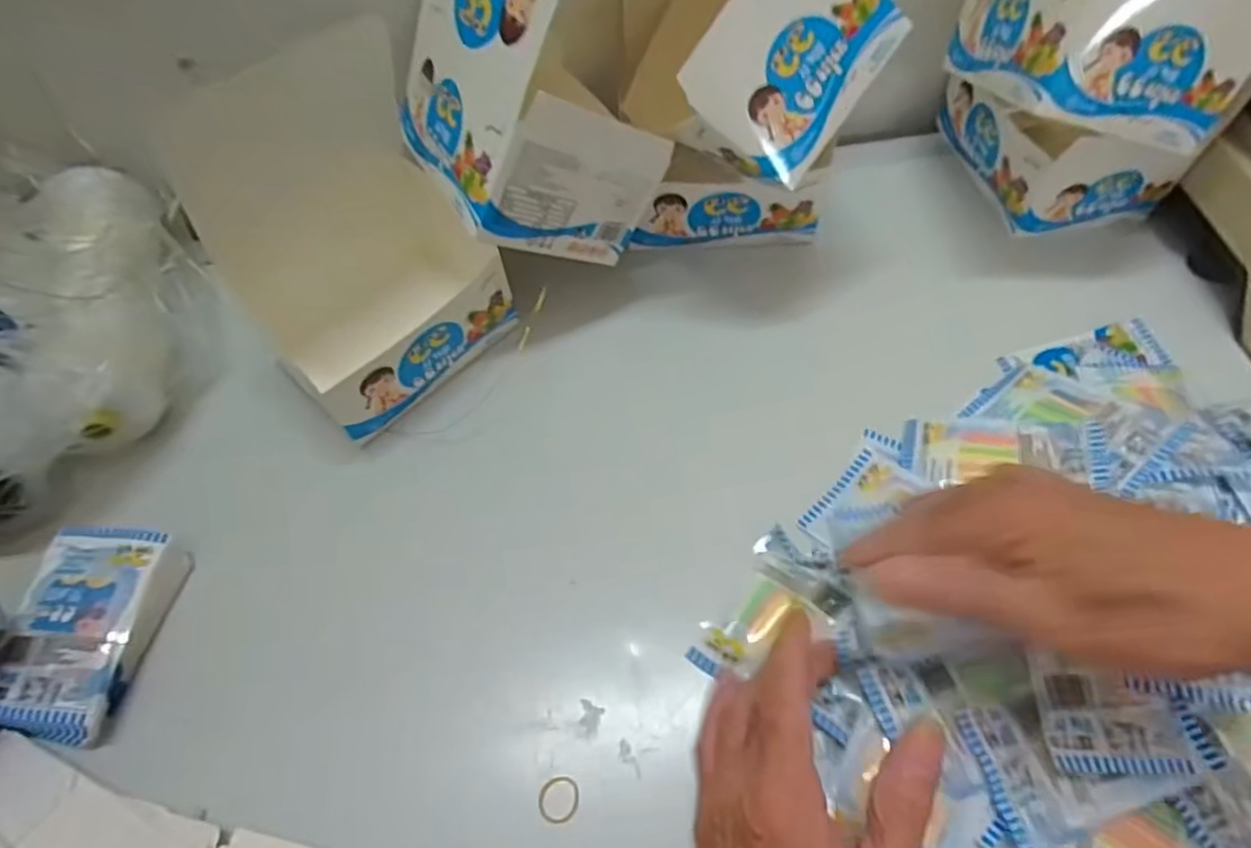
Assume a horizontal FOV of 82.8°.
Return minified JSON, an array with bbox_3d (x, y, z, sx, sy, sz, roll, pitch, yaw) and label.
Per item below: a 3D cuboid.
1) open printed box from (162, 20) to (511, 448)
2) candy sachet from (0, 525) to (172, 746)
[{"bbox_3d":[-0.169,-0.108,0.438,0.146,0.135,0.166,-34,63,-16],"label":"open printed box"},{"bbox_3d":[-0.286,0.104,0.370,0.061,0.018,0.109,-2,59,2],"label":"candy sachet"}]

